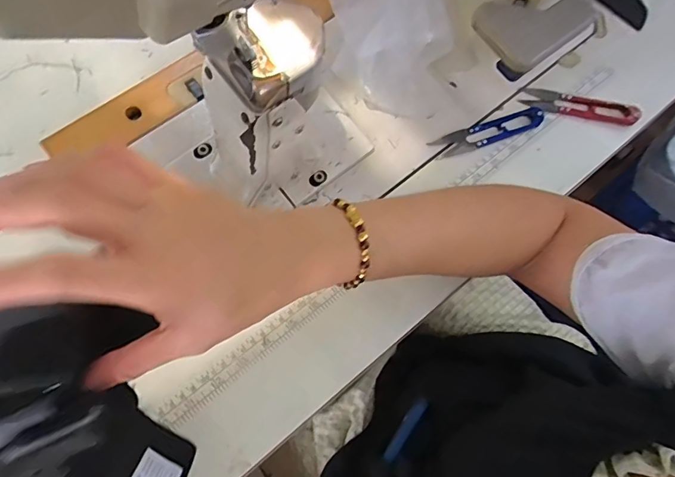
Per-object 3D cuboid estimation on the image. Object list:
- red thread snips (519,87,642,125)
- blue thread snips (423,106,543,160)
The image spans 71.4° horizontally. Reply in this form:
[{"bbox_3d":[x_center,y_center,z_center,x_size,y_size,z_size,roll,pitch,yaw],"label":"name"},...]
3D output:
[{"bbox_3d":[0.249,-0.137,0.482,0.113,0.016,0.027,15,70,4],"label":"red thread snips"},{"bbox_3d":[0.153,-0.109,0.472,0.117,0.016,0.024,-19,71,-8],"label":"blue thread snips"}]

